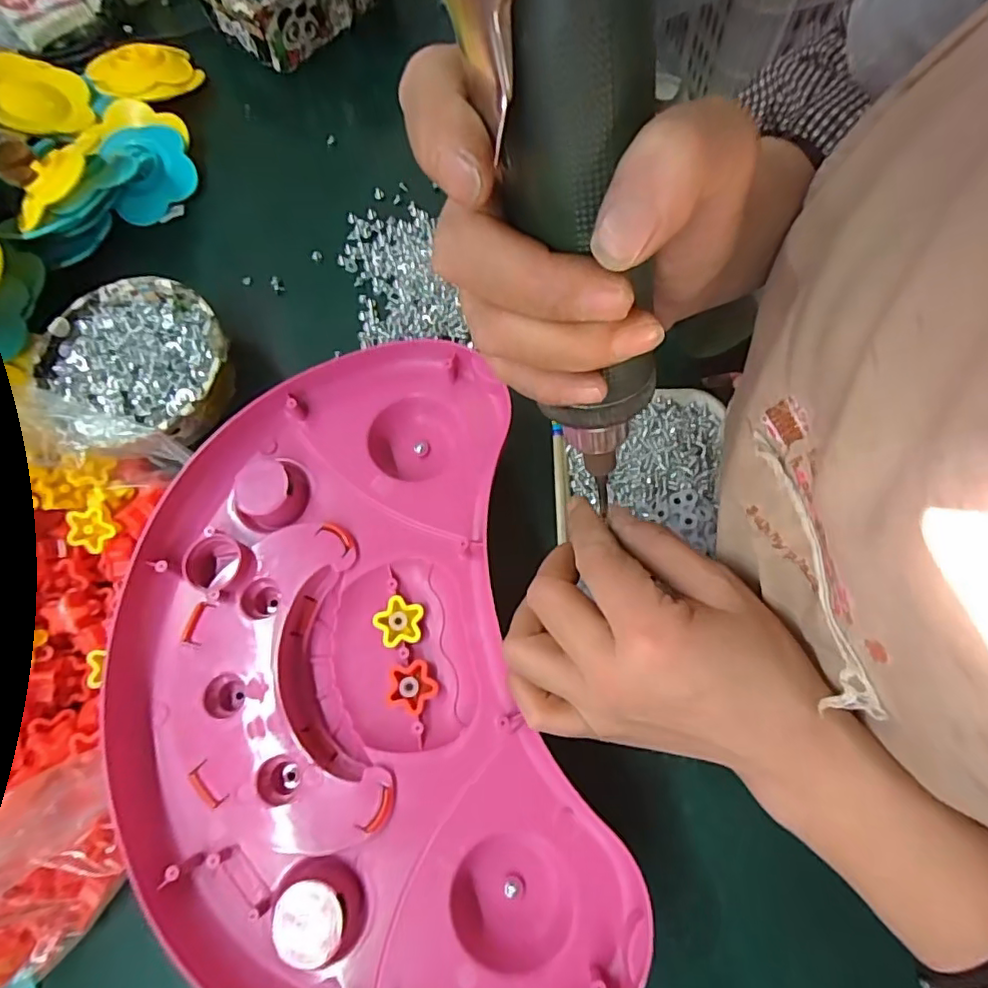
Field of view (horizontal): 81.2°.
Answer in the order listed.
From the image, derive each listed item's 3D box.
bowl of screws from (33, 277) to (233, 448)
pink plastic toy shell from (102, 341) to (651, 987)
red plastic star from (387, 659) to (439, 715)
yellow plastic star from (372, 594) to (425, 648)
[{"bbox_3d":[-0.223,-0.080,0.364,0.105,0.035,0.116,-40,74,-10],"label":"bowl of screws"},{"bbox_3d":[-0.076,0.091,0.301,0.230,0.042,0.336,-13,71,-1],"label":"pink plastic toy shell"},{"bbox_3d":[-0.043,0.100,0.299,0.024,0.006,0.026,36,77,14],"label":"red plastic star"},{"bbox_3d":[-0.052,0.068,0.310,0.026,0.005,0.026,2,71,4],"label":"yellow plastic star"}]

